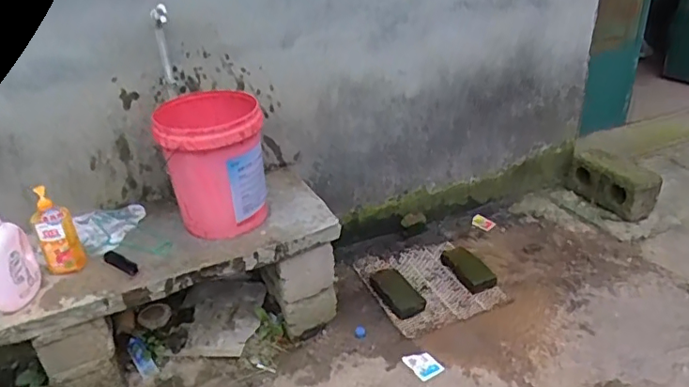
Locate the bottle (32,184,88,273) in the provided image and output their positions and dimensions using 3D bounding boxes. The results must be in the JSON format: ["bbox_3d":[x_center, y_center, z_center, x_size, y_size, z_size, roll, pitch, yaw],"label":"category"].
[{"bbox_3d":[-0.796,0.105,1.528,0.102,0.234,0.069,-21,35,-27],"label":"bottle"}]

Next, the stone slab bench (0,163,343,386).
[{"bbox_3d":[-0.585,0.304,1.768,1.081,0.435,0.427,-17,33,-22],"label":"stone slab bench"}]

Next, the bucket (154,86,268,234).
[{"bbox_3d":[-0.390,-0.079,1.685,0.281,0.389,0.281,-2,31,1],"label":"bucket"}]

